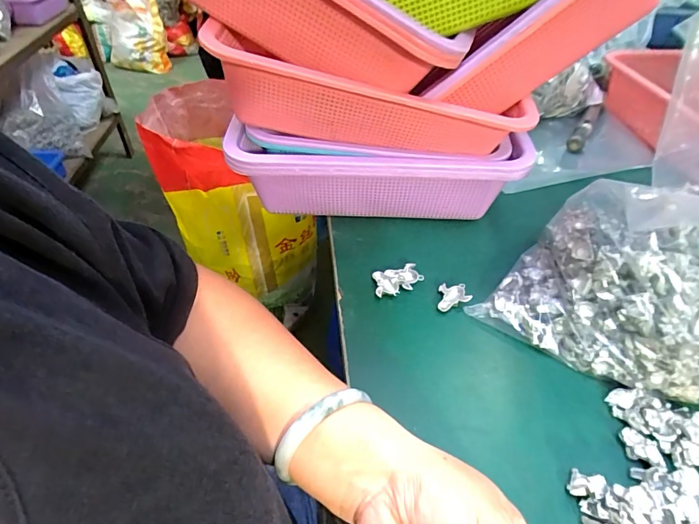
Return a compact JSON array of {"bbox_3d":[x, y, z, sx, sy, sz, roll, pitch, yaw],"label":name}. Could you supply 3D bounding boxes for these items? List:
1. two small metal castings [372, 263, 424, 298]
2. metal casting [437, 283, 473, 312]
[{"bbox_3d":[0.045,0.017,0.393,0.045,0.007,0.030,-7,46,-8],"label":"two small metal castings"},{"bbox_3d":[0.096,0.033,0.381,0.029,0.009,0.029,8,46,6],"label":"metal casting"}]

